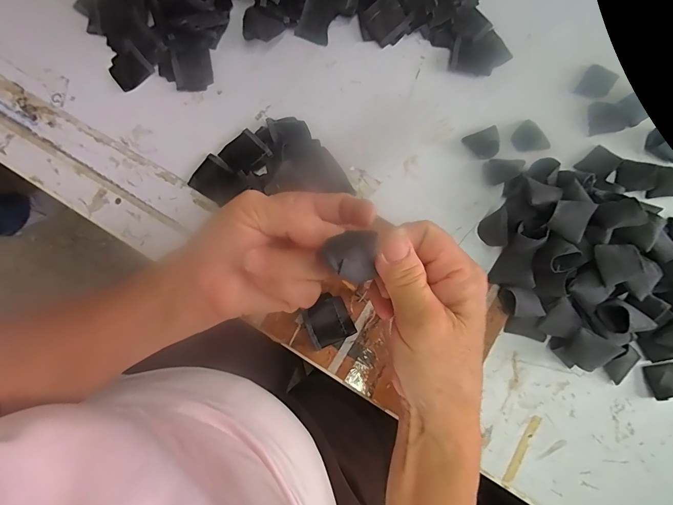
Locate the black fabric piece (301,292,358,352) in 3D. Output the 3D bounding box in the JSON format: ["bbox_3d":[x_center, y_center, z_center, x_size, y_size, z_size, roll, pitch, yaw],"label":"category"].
[{"bbox_3d":[-0.009,0.076,0.388,0.048,0.008,0.048,-25,80,-4],"label":"black fabric piece"}]

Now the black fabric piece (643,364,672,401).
[{"bbox_3d":[0.352,0.137,0.375,0.039,0.016,0.035,-6,80,0],"label":"black fabric piece"}]

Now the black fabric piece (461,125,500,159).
[{"bbox_3d":[0.179,-0.133,0.432,0.030,0.024,0.036,-19,80,-3],"label":"black fabric piece"}]

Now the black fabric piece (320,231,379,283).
[{"bbox_3d":[0.007,0.003,0.181,0.027,0.006,0.030,-8,121,-4],"label":"black fabric piece"}]

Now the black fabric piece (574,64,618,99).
[{"bbox_3d":[0.328,-0.214,0.447,0.035,0.007,0.045,34,82,6],"label":"black fabric piece"}]

